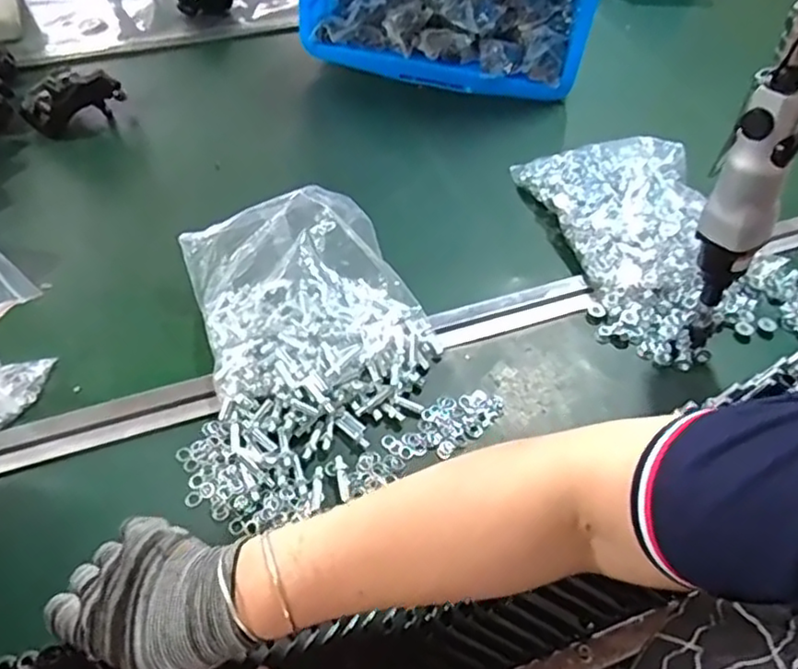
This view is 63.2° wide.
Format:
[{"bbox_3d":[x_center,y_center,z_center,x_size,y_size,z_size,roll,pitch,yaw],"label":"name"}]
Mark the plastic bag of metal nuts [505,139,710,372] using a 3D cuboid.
[{"bbox_3d":[0.253,-0.103,0.677,0.172,0.050,0.298,-8,52,-9],"label":"plastic bag of metal nuts"}]

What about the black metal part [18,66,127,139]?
[{"bbox_3d":[-0.398,-0.284,0.796,0.112,0.072,0.037,-35,60,-26],"label":"black metal part"}]

